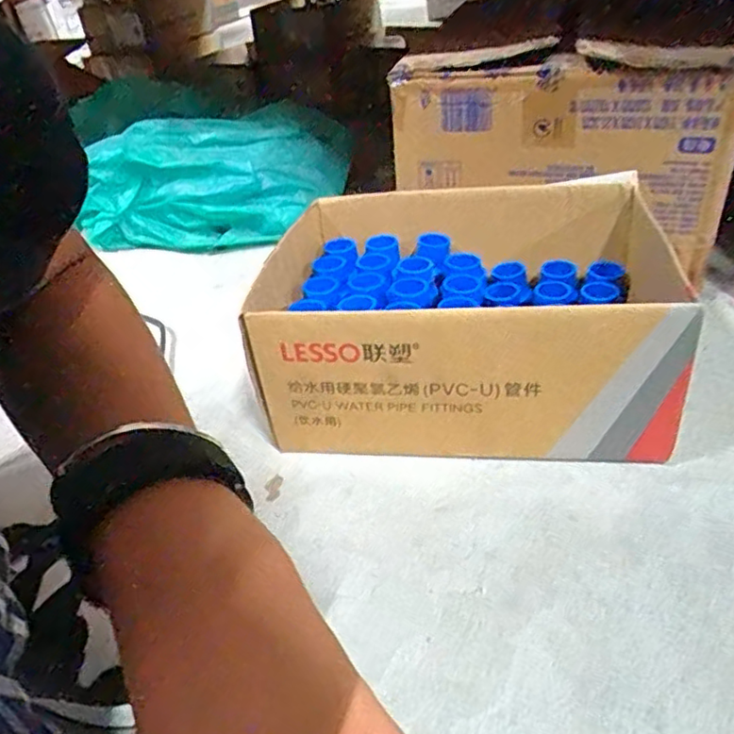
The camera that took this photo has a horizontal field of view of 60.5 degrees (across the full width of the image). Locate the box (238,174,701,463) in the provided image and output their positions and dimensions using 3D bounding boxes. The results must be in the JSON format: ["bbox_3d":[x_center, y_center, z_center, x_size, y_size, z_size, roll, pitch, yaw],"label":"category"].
[{"bbox_3d":[0.080,-0.054,0.538,0.304,0.128,0.262,0,35,8],"label":"box"}]

